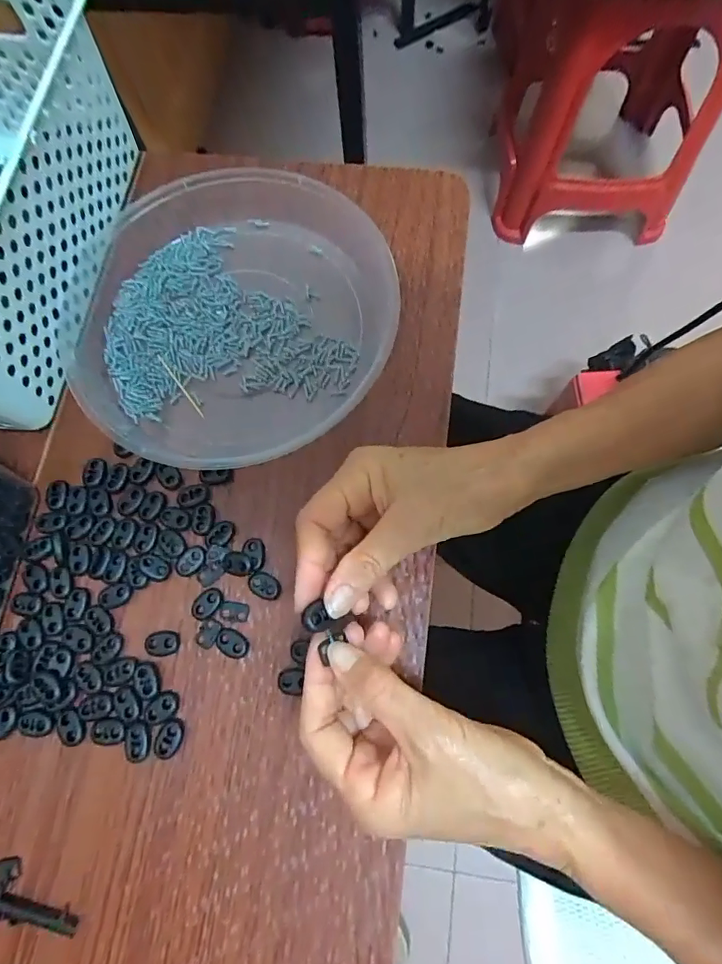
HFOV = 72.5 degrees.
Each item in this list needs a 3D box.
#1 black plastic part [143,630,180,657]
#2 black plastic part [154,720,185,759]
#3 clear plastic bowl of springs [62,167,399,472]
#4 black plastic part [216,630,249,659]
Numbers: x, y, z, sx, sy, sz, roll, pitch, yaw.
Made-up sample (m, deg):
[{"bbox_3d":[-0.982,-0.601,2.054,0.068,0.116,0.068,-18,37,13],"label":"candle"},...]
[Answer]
[{"bbox_3d":[-0.128,0.103,0.315,0.022,0.008,0.015,-4,75,-1],"label":"black plastic part"},{"bbox_3d":[-0.116,0.156,0.298,0.014,0.004,0.022,24,76,7],"label":"black plastic part"},{"bbox_3d":[-0.095,-0.124,0.358,0.220,0.037,0.232,0,75,0],"label":"clear plastic bowl of springs"},{"bbox_3d":[-0.081,0.103,0.313,0.022,0.007,0.014,30,77,8],"label":"black plastic part"}]

